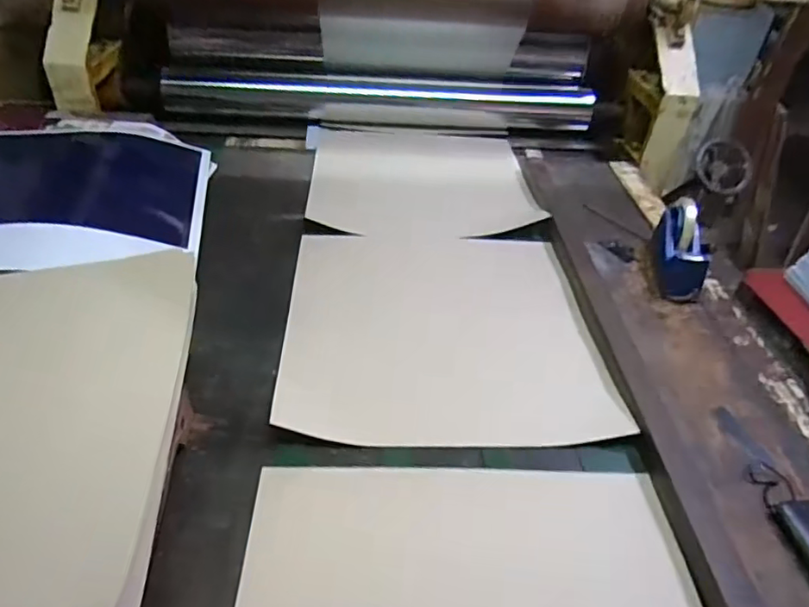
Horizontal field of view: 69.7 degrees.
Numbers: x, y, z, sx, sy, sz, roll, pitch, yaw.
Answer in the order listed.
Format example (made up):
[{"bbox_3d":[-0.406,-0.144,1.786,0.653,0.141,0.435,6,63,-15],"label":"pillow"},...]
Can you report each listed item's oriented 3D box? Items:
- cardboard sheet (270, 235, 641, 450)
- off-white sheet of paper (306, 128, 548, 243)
[{"bbox_3d":[0.049,0.019,0.884,0.431,0.061,0.466,2,40,-3],"label":"cardboard sheet"},{"bbox_3d":[0.030,-0.269,1.237,0.437,0.031,0.423,1,40,-5],"label":"off-white sheet of paper"}]

